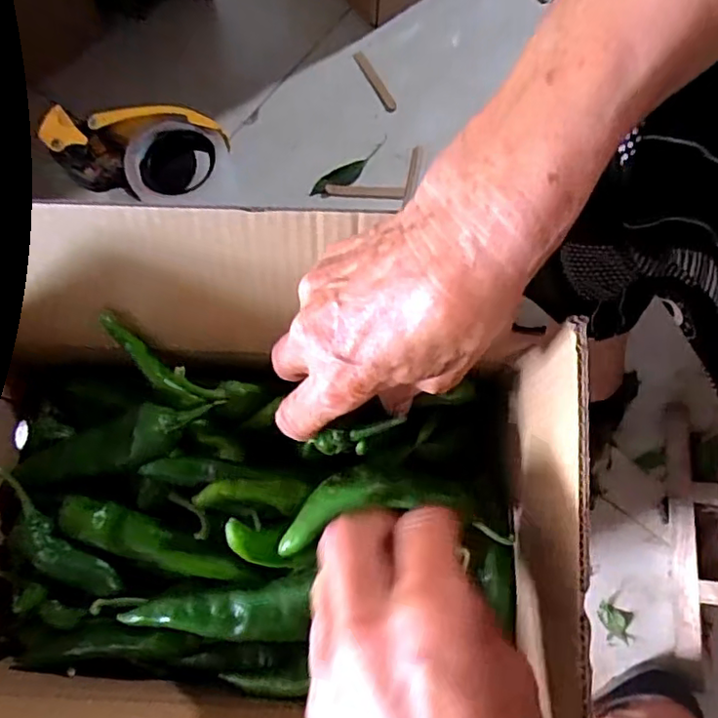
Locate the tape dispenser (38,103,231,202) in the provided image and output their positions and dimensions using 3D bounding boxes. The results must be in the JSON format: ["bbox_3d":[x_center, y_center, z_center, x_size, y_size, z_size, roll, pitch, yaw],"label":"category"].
[{"bbox_3d":[-0.218,-0.209,0.603,0.168,0.075,0.060,-6,76,-3],"label":"tape dispenser"}]

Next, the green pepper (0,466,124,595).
[{"bbox_3d":[-0.168,0.097,0.321,0.088,0.022,0.023,41,79,8],"label":"green pepper"}]

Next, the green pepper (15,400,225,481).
[{"bbox_3d":[-0.135,0.046,0.327,0.118,0.024,0.032,-17,73,16],"label":"green pepper"}]

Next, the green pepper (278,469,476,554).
[{"bbox_3d":[0.009,0.068,0.289,0.095,0.016,0.031,-7,73,-16],"label":"green pepper"}]

